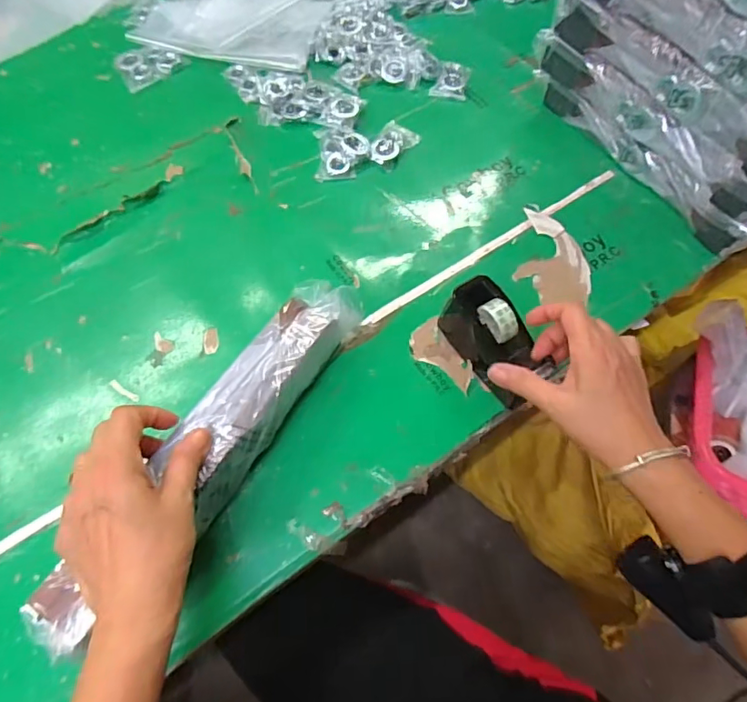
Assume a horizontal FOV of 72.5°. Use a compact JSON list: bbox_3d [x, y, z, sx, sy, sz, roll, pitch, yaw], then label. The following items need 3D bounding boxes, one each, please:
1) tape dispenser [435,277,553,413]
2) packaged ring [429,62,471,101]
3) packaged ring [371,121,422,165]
[{"bbox_3d":[0.113,-0.012,0.472,0.043,0.071,0.111,-31,69,-16],"label":"tape dispenser"},{"bbox_3d":[0.104,-0.358,0.682,0.045,0.020,0.057,15,65,5],"label":"packaged ring"},{"bbox_3d":[0.024,-0.252,0.624,0.043,0.010,0.068,28,67,11],"label":"packaged ring"}]

